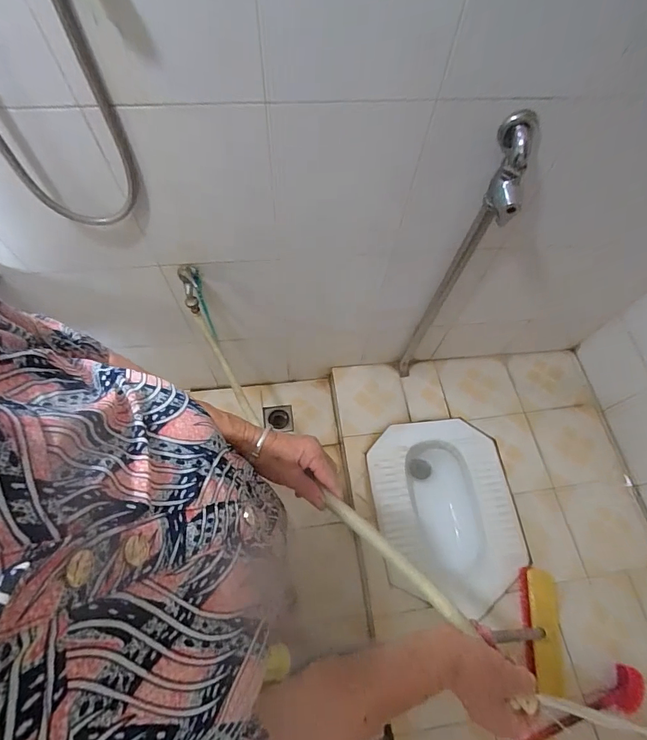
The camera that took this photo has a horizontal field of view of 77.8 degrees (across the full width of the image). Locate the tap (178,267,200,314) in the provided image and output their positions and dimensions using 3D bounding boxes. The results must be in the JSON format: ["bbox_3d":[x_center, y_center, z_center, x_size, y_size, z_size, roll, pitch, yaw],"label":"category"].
[{"bbox_3d":[-0.282,-0.181,0.855,0.037,0.106,0.079,-14,60,-10],"label":"tap"}]

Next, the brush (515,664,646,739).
[{"bbox_3d":[0.592,0.908,1.009,0.534,0.099,0.074,-20,61,-13],"label":"brush"}]

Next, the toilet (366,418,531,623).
[{"bbox_3d":[0.385,0.448,1.308,0.453,0.226,0.543,-5,59,-4],"label":"toilet"}]

